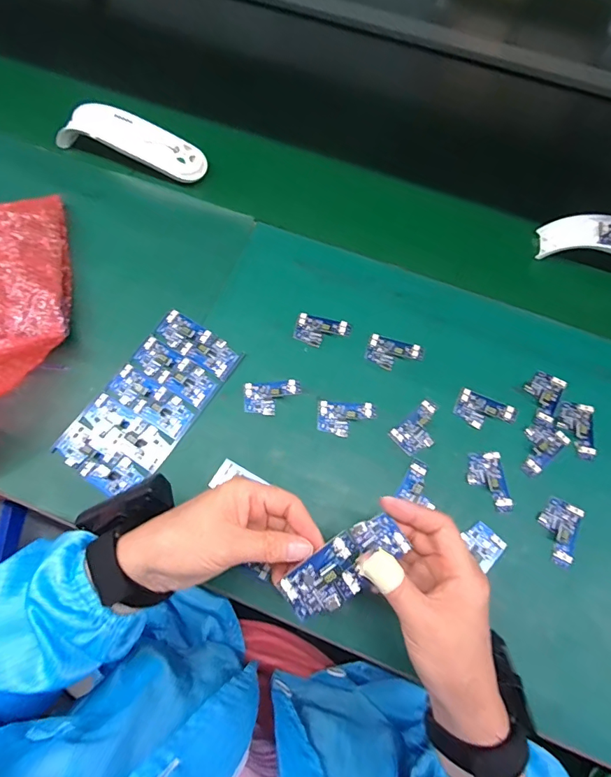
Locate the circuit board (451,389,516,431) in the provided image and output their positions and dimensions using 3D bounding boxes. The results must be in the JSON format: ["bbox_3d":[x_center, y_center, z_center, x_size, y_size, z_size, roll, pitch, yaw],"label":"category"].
[{"bbox_3d":[0.184,0.024,0.448,0.057,0.004,0.035,24,72,7],"label":"circuit board"}]

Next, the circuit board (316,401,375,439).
[{"bbox_3d":[0.041,0.031,0.445,0.057,0.005,0.035,3,71,0],"label":"circuit board"}]

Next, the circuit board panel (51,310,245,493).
[{"bbox_3d":[-0.159,0.012,0.448,0.097,0.012,0.188,32,74,10],"label":"circuit board panel"}]

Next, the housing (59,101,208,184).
[{"bbox_3d":[-0.220,-0.310,0.553,0.194,0.048,0.053,19,72,6],"label":"housing"}]

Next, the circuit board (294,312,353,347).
[{"bbox_3d":[0.019,-0.062,0.477,0.059,0.004,0.034,12,71,4],"label":"circuit board"}]

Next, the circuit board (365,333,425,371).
[{"bbox_3d":[0.096,-0.037,0.469,0.059,0.004,0.035,17,72,5],"label":"circuit board"}]

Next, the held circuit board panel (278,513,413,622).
[{"bbox_3d":[0.028,0.123,0.304,0.089,0.009,0.038,-33,73,-11],"label":"held circuit board panel"}]

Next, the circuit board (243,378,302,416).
[{"bbox_3d":[-0.033,0.009,0.451,0.059,0.004,0.034,-4,71,-2],"label":"circuit board"}]

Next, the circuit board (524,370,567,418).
[{"bbox_3d":[0.250,0.003,0.457,0.035,0.004,0.044,32,74,10],"label":"circuit board"}]

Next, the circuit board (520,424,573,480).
[{"bbox_3d":[0.234,0.057,0.437,0.057,0.004,0.036,-40,76,-13],"label":"circuit board"}]

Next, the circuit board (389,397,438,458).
[{"bbox_3d":[0.117,0.040,0.442,0.058,0.004,0.035,-41,76,-13],"label":"circuit board"}]

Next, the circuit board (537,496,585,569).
[{"bbox_3d":[0.238,0.133,0.410,0.034,0.007,0.059,24,72,7],"label":"circuit board"}]

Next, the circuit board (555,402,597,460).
[{"bbox_3d":[0.276,0.040,0.444,0.035,0.008,0.058,10,71,3],"label":"circuit board"}]

